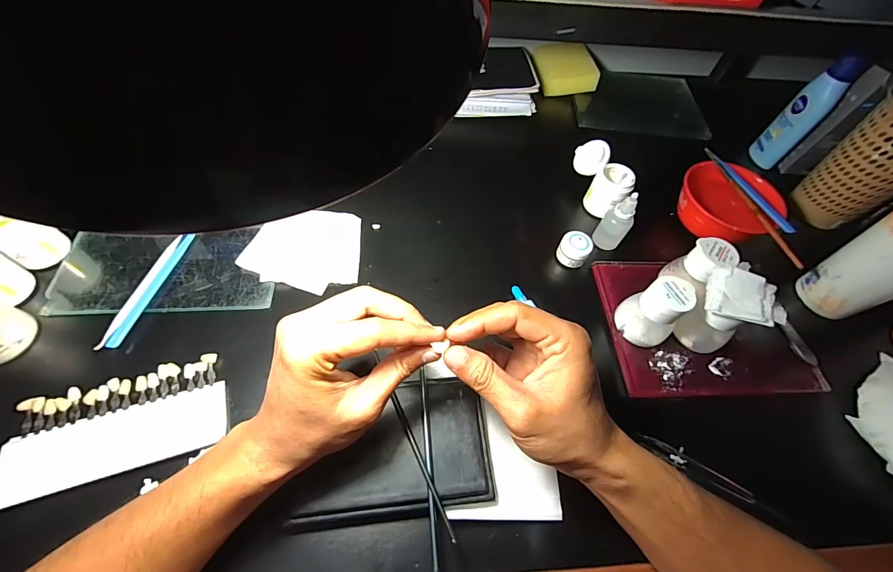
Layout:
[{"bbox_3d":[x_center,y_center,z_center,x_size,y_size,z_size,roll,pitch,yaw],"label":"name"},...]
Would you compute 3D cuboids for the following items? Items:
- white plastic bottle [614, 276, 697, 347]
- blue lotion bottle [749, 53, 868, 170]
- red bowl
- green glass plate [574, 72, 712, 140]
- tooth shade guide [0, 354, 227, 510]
[{"bbox_3d":[0.194,0.023,0.354,0.045,0.064,0.051,-29,65,-20],"label":"white plastic bottle"},{"bbox_3d":[0.462,-0.224,0.492,0.032,0.141,0.042,-39,70,-24],"label":"blue lotion bottle"},{"bbox_3d":[0.330,-0.094,0.448,0.095,0.053,0.099,2,58,-4],"label":"red bowl"},{"bbox_3d":[0.300,-0.291,0.592,0.192,0.011,0.161,6,58,-1],"label":"green glass plate"},{"bbox_3d":[-0.259,0.109,0.299,0.148,0.009,0.076,-14,60,-13],"label":"tooth shade guide"}]

